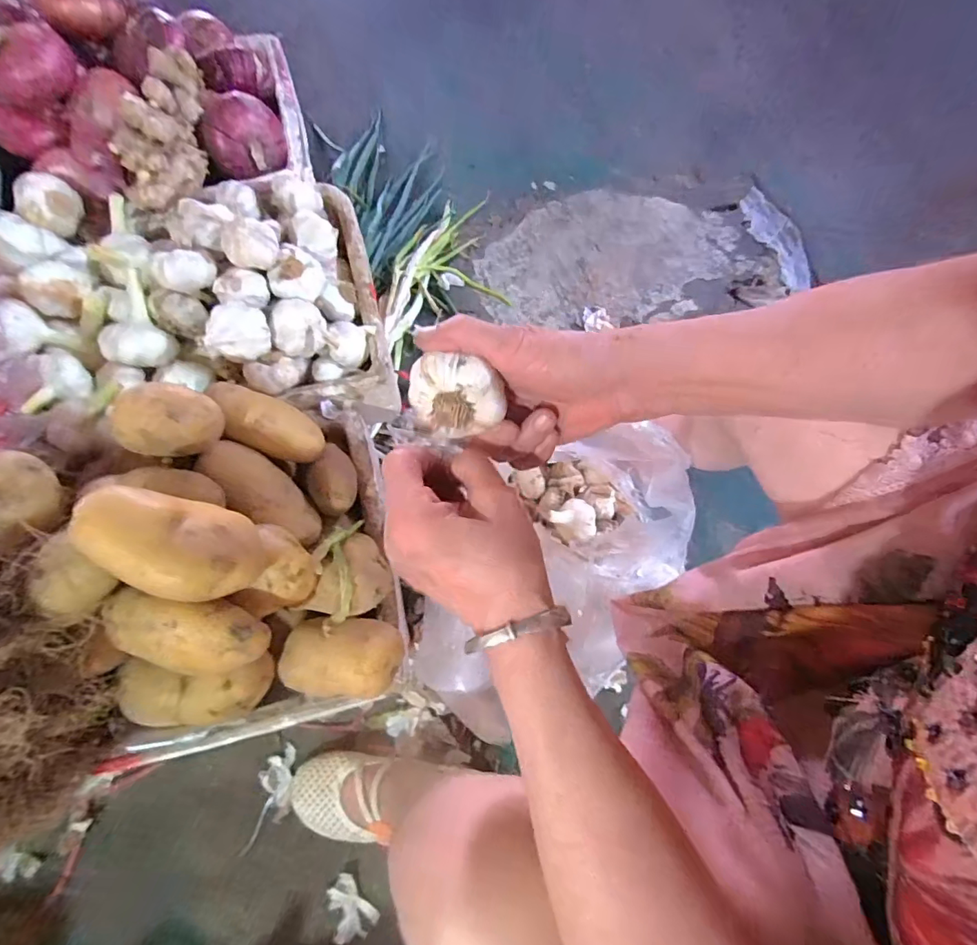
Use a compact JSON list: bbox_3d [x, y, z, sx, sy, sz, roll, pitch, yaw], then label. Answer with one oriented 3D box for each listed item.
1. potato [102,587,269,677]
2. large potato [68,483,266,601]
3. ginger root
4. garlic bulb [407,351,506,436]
[{"bbox_3d":[-0.236,0.124,0.380,0.120,0.044,0.055,7,72,3],"label":"potato"},{"bbox_3d":[-0.236,0.059,0.369,0.119,0.058,0.069,20,46,-28],"label":"large potato"},{"bbox_3d":[-0.376,-0.393,0.573,0.063,0.075,0.171,2,71,2],"label":"ginger root"},{"bbox_3d":[-0.020,-0.048,0.291,0.045,0.032,0.052,-37,75,-11],"label":"garlic bulb"}]

